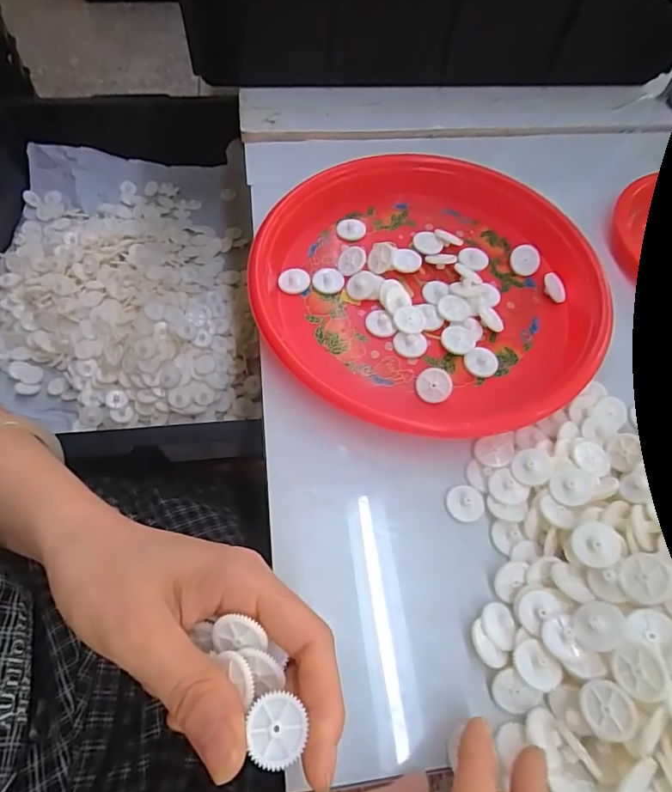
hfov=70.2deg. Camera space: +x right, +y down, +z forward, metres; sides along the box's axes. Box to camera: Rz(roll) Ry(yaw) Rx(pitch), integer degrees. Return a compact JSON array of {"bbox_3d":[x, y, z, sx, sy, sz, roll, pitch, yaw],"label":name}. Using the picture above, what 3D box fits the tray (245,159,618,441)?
[{"bbox_3d":[0.066,-0.080,0.330,0.227,0.028,0.237,34,65,14],"label":"tray"}]

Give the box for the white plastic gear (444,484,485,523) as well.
[{"bbox_3d":[0.072,0.060,0.268,0.021,0.004,0.019,-1,62,-5],"label":"white plastic gear"}]

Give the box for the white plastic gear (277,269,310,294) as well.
[{"bbox_3d":[-0.030,-0.082,0.340,0.021,0.004,0.020,5,62,-1],"label":"white plastic gear"}]

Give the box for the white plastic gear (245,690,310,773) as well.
[{"bbox_3d":[-0.021,0.114,0.163,0.019,0.004,0.022,0,62,-4],"label":"white plastic gear"}]

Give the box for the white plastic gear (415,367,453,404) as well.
[{"bbox_3d":[0.061,-0.006,0.299,0.022,0.004,0.021,9,100,8],"label":"white plastic gear"}]

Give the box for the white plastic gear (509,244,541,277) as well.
[{"bbox_3d":[0.140,-0.101,0.356,0.021,0.004,0.022,0,90,10],"label":"white plastic gear"}]

